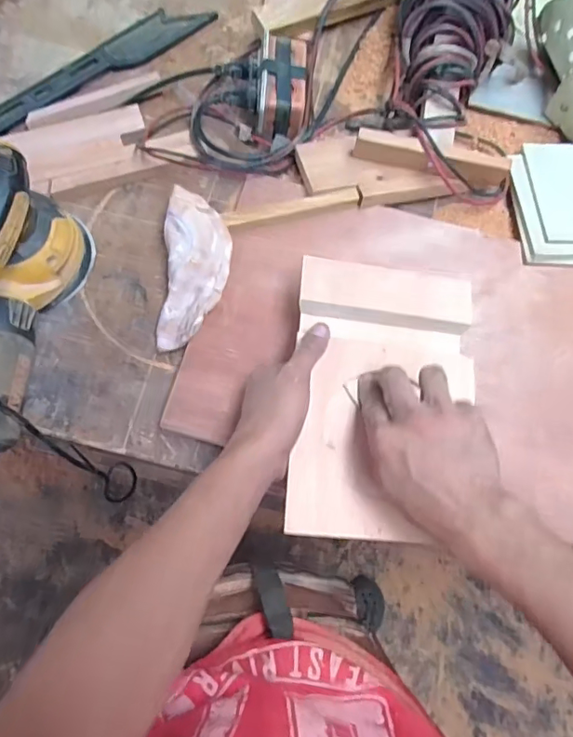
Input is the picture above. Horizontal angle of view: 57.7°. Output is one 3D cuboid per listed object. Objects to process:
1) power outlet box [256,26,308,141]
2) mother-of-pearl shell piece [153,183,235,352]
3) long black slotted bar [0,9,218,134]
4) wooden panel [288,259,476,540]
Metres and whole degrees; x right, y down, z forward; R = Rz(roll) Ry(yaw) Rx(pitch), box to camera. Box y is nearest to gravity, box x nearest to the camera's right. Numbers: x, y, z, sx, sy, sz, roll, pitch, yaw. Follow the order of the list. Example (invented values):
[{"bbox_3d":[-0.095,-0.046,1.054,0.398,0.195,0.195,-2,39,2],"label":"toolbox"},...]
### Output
[{"bbox_3d":[-0.004,-0.320,0.599,0.060,0.057,0.110,4,72,-1],"label":"power outlet box"},{"bbox_3d":[-0.094,-0.102,0.533,0.067,0.033,0.159,4,72,-1],"label":"mother-of-pearl shell piece"},{"bbox_3d":[-0.258,-0.342,0.612,0.384,0.022,0.055,-38,77,-13],"label":"long black slotted bar"},{"bbox_3d":[0.089,0.026,0.470,0.163,0.021,0.246,8,72,-9],"label":"wooden panel"}]

